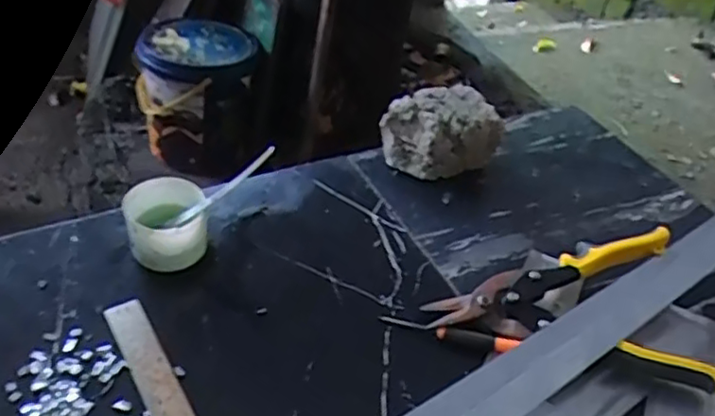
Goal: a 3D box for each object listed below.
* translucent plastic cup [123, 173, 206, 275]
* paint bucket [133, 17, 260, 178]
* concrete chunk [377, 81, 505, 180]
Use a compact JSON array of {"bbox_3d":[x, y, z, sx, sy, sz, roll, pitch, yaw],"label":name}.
[{"bbox_3d":[-0.165,0.015,0.569,0.064,0.057,0.065,4,43,-4],"label":"translucent plastic cup"},{"bbox_3d":[-0.313,-0.220,1.316,0.233,0.246,0.200,-5,45,-13],"label":"paint bucket"},{"bbox_3d":[0.086,-0.079,0.701,0.108,0.069,0.080,-13,47,-21],"label":"concrete chunk"}]

